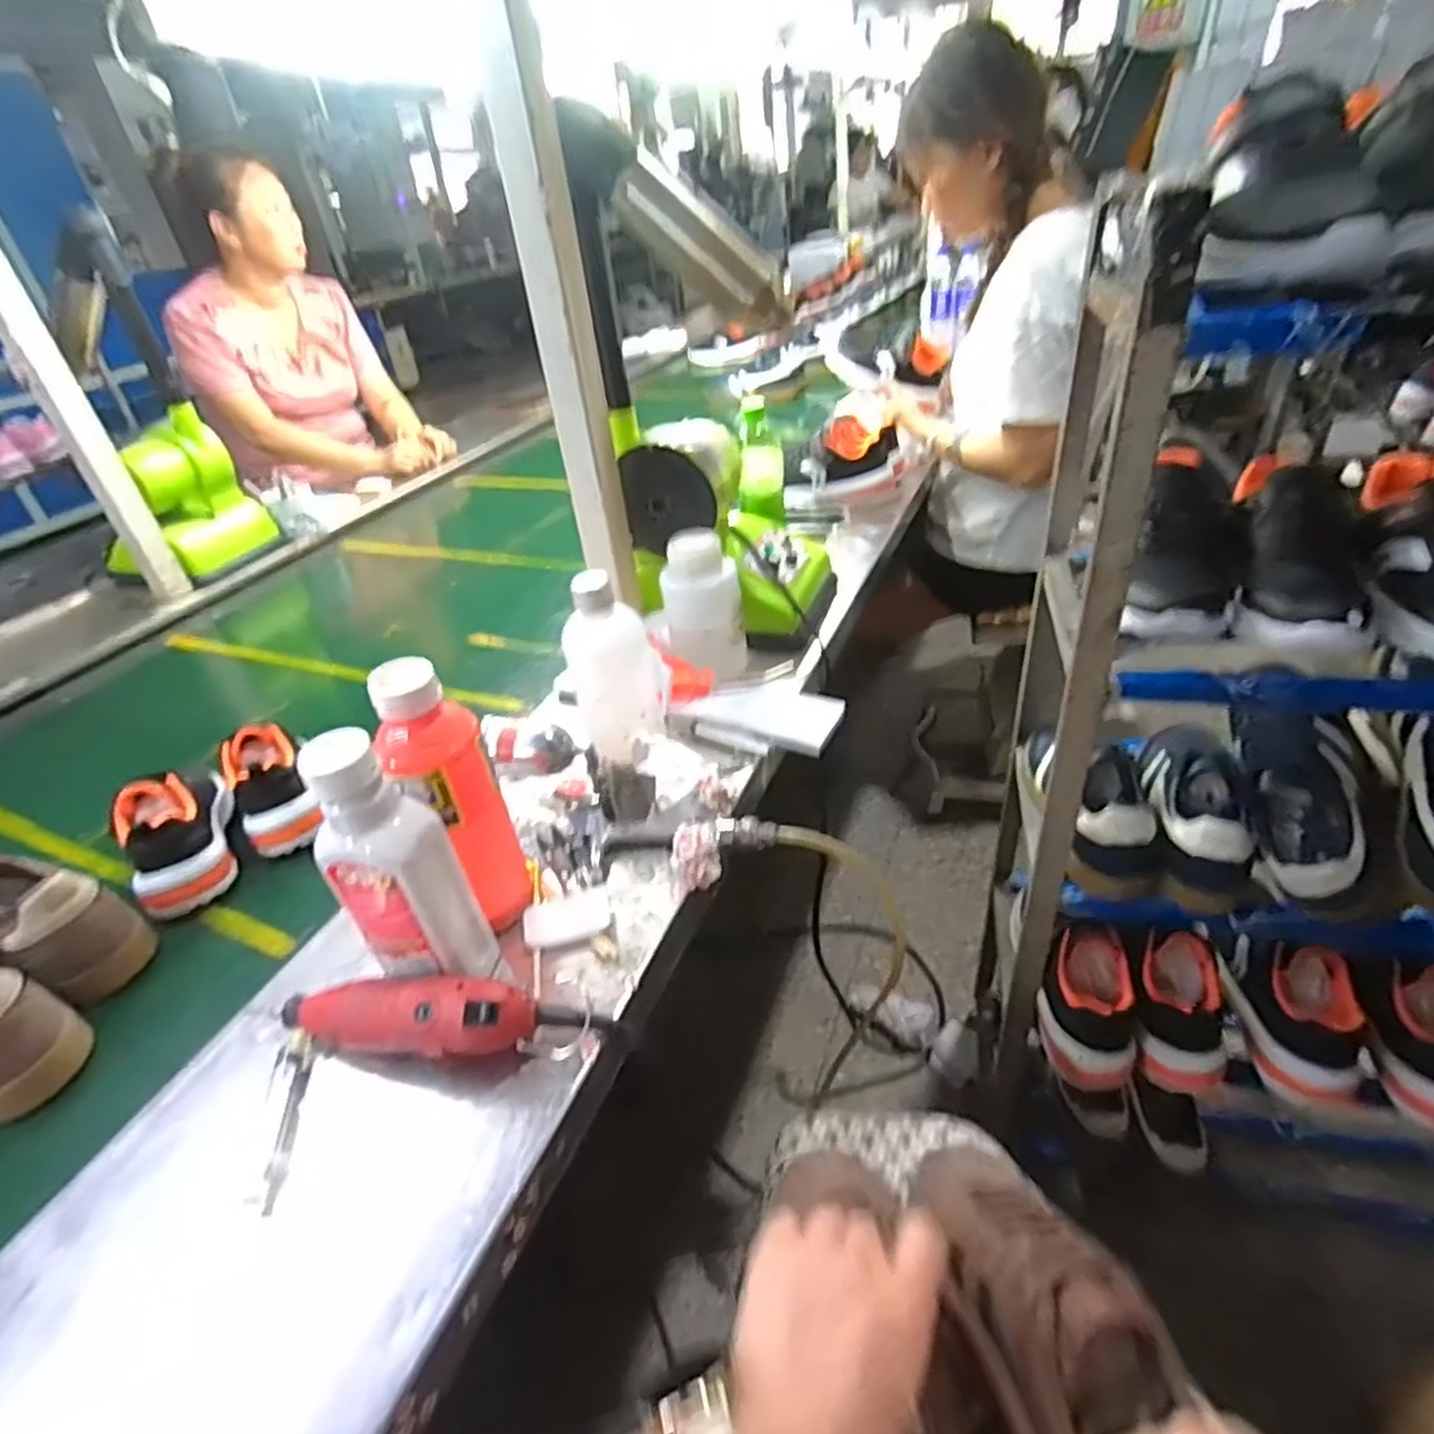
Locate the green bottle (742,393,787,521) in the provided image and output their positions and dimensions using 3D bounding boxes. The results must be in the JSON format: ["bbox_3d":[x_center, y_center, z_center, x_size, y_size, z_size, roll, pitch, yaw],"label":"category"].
[{"bbox_3d":[0.059,-0.331,0.962,0.054,0.151,0.059,-3,36,5],"label":"green bottle"}]

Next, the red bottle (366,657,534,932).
[{"bbox_3d":[-0.179,0.064,0.522,0.056,0.207,0.062,9,39,20],"label":"red bottle"}]

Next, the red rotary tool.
[{"bbox_3d":[-0.181,0.194,0.476,0.226,0.054,0.045,2,37,11],"label":"red rotary tool"}]

